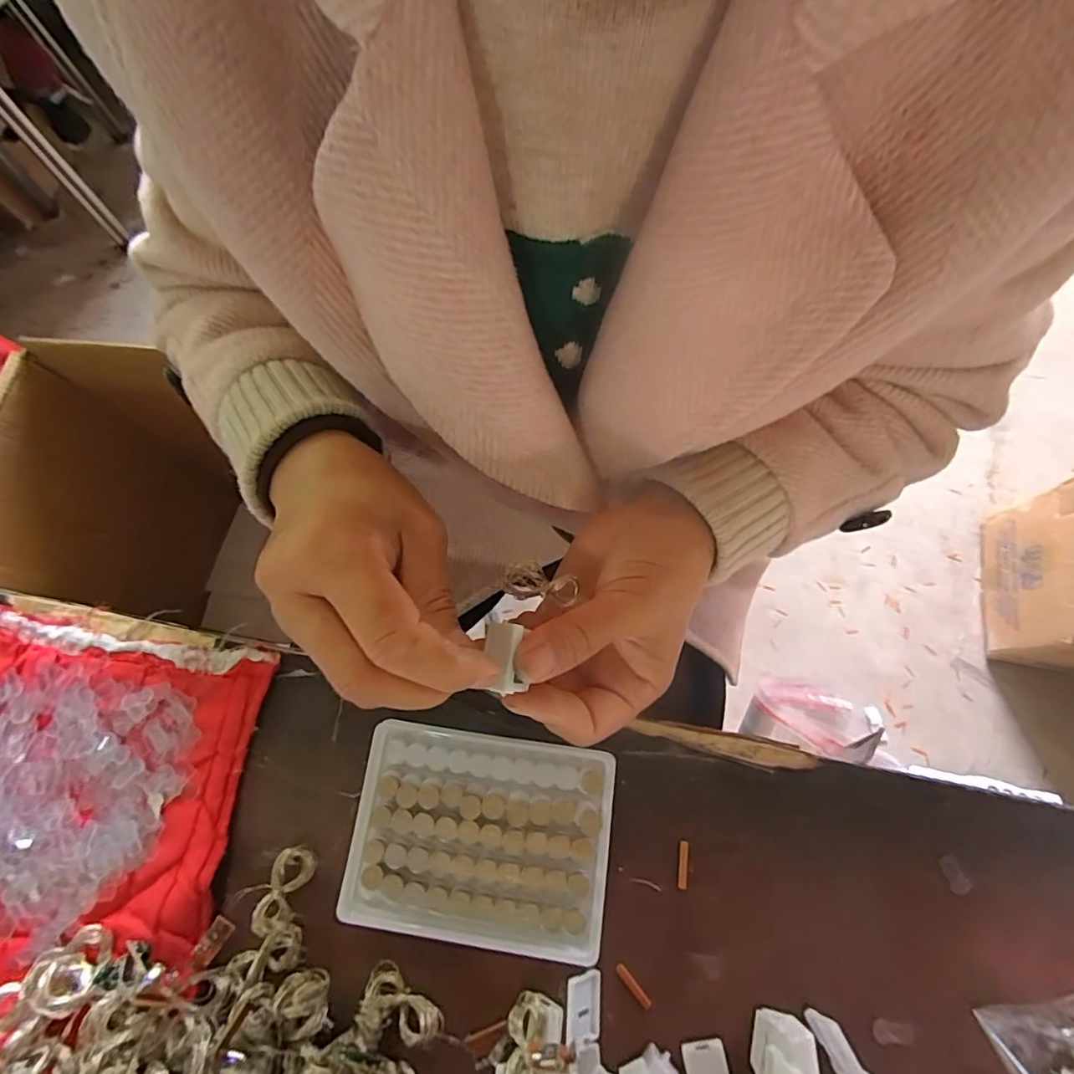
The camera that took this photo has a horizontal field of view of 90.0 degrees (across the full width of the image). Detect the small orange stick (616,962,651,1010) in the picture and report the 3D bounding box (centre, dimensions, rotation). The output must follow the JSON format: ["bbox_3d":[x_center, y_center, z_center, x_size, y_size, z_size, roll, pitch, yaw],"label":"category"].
[{"bbox_3d":[0.048,0.223,0.266,0.005,0.004,0.023,-41,76,-10],"label":"small orange stick"}]

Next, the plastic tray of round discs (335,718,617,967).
[{"bbox_3d":[-0.029,0.155,0.280,0.129,0.020,0.096,7,74,4],"label":"plastic tray of round discs"}]

